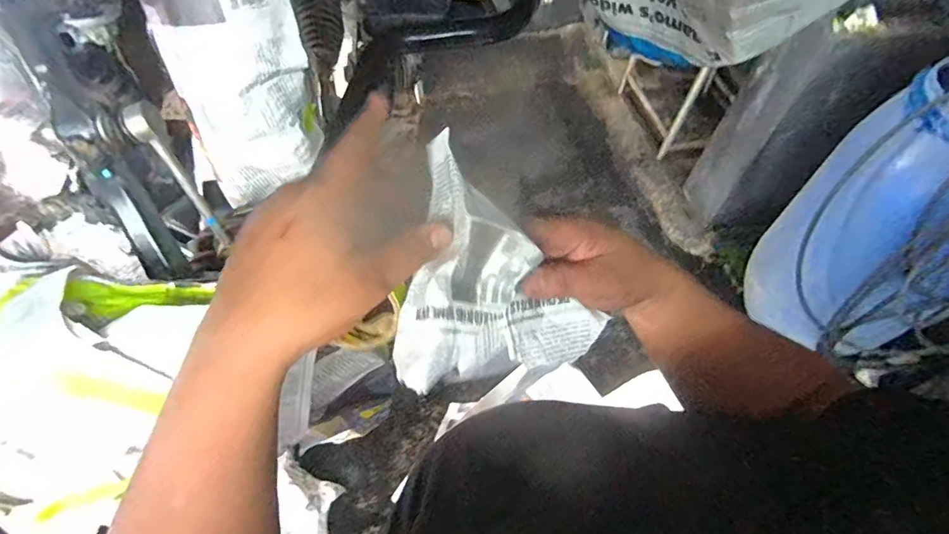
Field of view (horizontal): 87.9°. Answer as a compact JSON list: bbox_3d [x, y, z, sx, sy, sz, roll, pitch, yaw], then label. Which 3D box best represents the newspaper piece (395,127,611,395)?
[{"bbox_3d":[0.009,0.003,0.345,0.157,0.120,0.130,-18,58,-17],"label":"newspaper piece"}]

